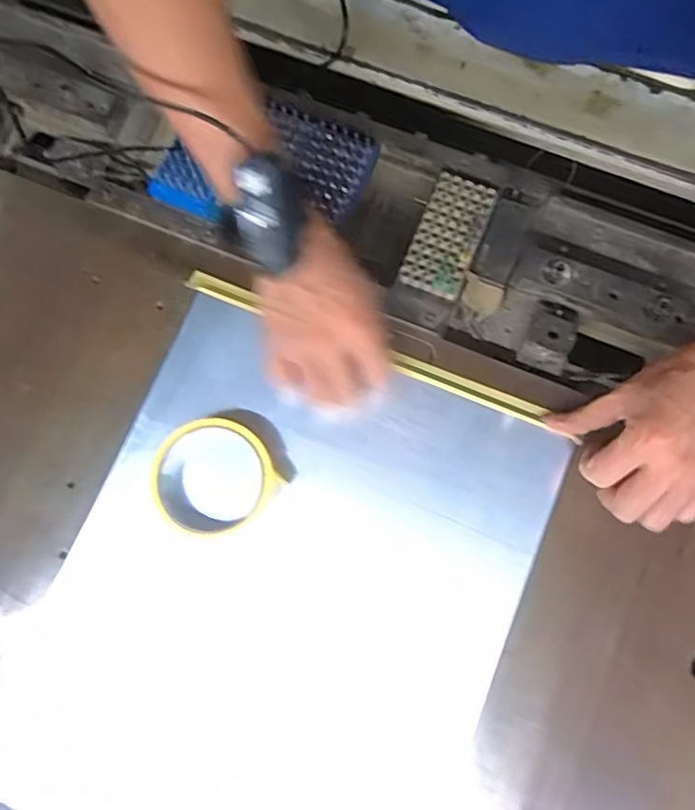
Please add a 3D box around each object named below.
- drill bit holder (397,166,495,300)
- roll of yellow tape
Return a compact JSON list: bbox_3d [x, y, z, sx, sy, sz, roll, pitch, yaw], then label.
[{"bbox_3d":[0.083,-0.141,0.524,0.051,0.015,0.102,22,80,6],"label":"drill bit holder"},{"bbox_3d":[-0.103,0.060,0.482,0.090,0.038,0.092,0,78,1],"label":"roll of yellow tape"}]

